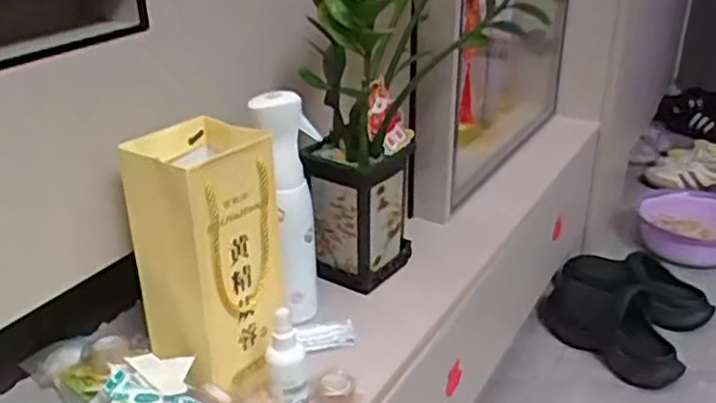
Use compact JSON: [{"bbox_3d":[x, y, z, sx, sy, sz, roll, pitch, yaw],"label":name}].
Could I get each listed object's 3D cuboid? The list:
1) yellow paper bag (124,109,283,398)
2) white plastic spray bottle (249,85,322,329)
[{"bbox_3d":[-0.148,0.049,0.710,0.110,0.225,0.114,22,35,38],"label":"yellow paper bag"},{"bbox_3d":[-0.082,0.008,0.826,0.059,0.259,0.068,14,30,27],"label":"white plastic spray bottle"}]

